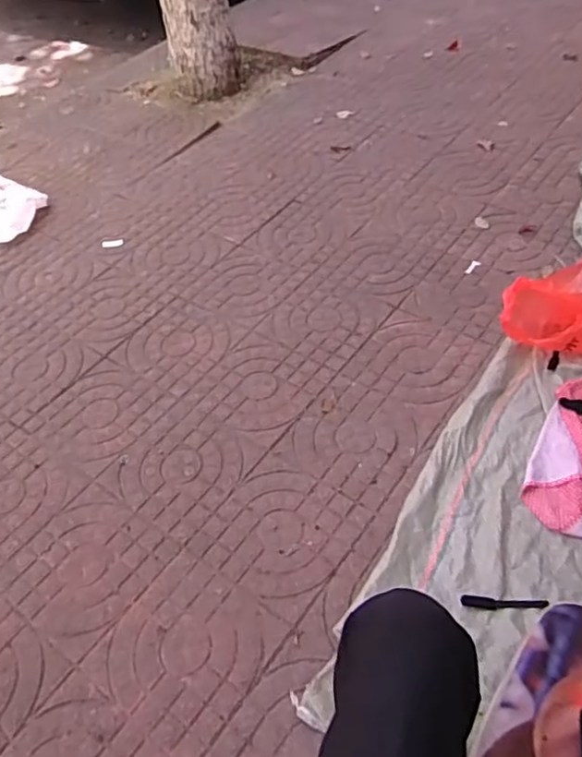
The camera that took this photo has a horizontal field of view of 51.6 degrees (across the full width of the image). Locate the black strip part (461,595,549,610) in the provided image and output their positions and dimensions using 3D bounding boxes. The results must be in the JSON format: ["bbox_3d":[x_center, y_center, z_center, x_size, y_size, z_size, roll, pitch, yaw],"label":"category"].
[{"bbox_3d":[0.333,0.353,0.941,0.130,0.008,0.018,2,52,5],"label":"black strip part"}]

